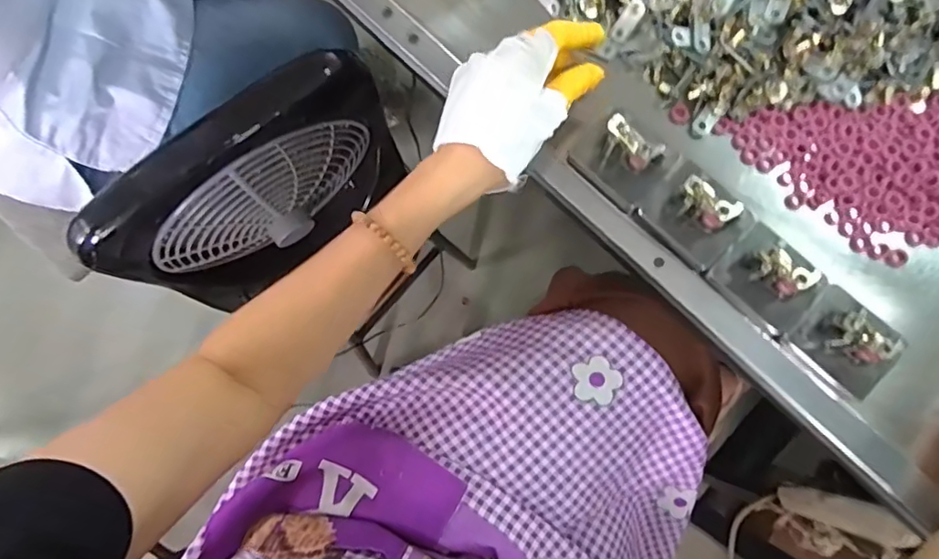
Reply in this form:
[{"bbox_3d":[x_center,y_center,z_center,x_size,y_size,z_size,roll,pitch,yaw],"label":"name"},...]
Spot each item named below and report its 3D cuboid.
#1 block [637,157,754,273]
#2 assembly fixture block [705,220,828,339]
[{"bbox_3d":[0.159,-0.048,0.396,0.052,0.046,0.065,-44,81,-6],"label":"block"},{"bbox_3d":[0.205,0.001,0.386,0.065,0.047,0.048,44,83,8],"label":"assembly fixture block"}]

